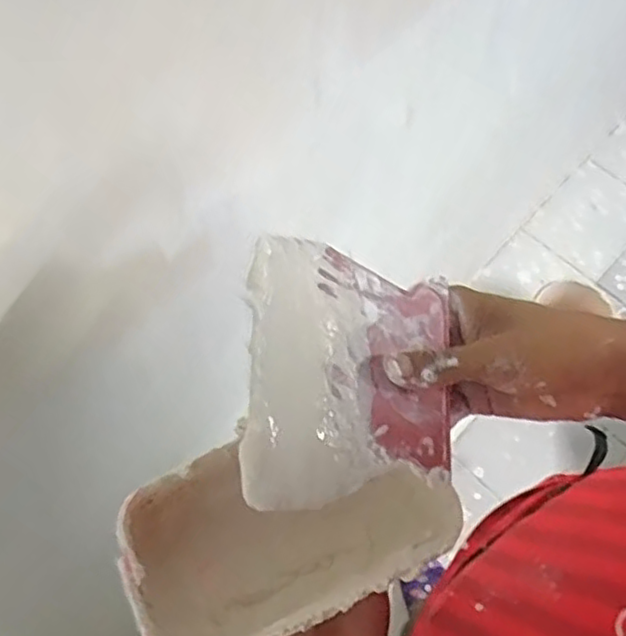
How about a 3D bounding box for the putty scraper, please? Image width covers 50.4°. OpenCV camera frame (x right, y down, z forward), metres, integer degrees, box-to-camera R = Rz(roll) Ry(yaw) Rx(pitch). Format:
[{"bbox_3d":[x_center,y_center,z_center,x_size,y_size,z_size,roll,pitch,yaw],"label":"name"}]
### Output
[{"bbox_3d":[0.020,0.025,0.321,0.103,0.006,0.119,5,80,-20],"label":"putty scraper"}]

